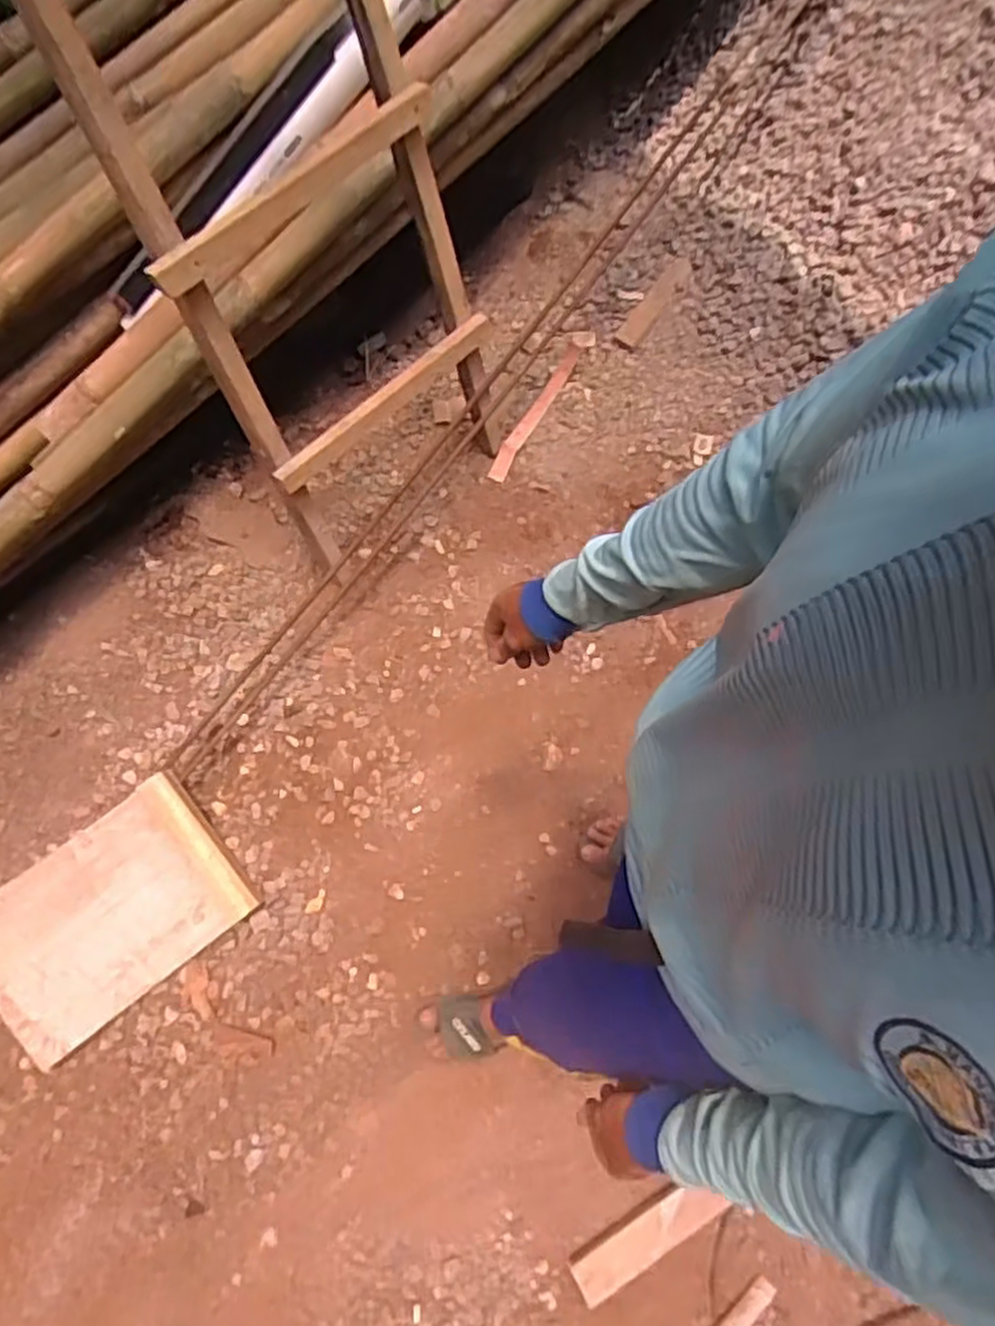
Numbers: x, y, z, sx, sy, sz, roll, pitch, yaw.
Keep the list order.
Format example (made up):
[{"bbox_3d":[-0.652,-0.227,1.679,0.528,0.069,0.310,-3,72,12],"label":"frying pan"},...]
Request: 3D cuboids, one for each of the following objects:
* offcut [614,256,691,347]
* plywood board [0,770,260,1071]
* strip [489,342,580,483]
[{"bbox_3d":[0.306,-0.701,1.501,0.041,0.028,0.192,39,95,16],"label":"offcut"},{"bbox_3d":[-0.677,0.441,1.337,0.440,0.032,0.296,-35,93,-10],"label":"plywood board"},{"bbox_3d":[0.072,-0.495,1.530,0.037,0.009,0.304,31,99,-12],"label":"strip"}]

